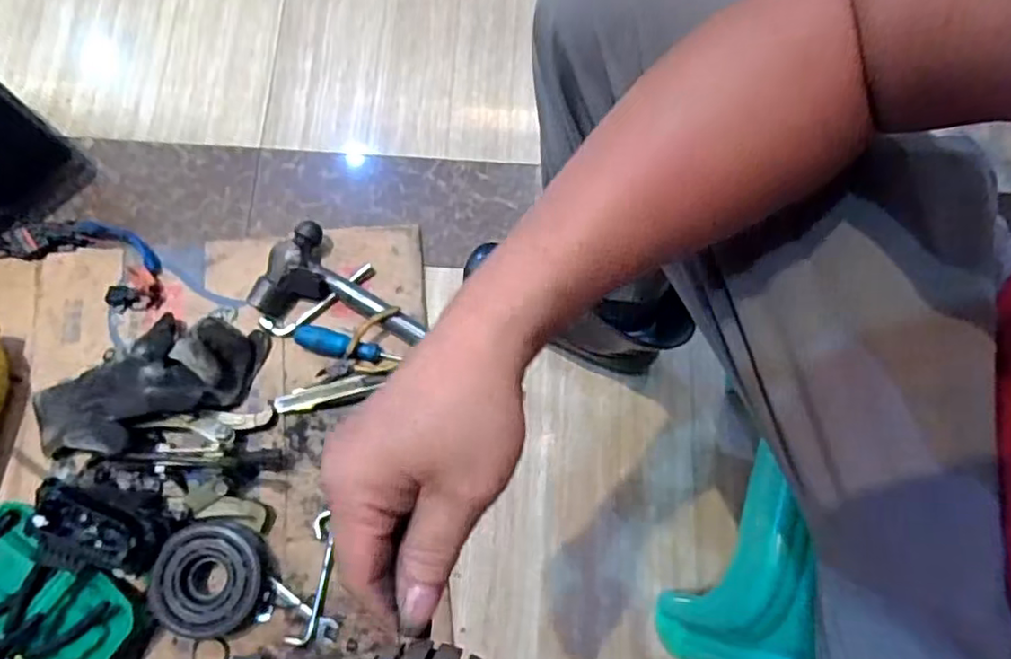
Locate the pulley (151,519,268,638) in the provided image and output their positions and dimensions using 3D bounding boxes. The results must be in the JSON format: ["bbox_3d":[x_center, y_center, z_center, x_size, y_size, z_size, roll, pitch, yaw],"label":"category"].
[{"bbox_3d":[-0.311,0.263,0.684,0.106,0.036,0.110,11,78,-6],"label":"pulley"}]

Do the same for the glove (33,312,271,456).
[{"bbox_3d":[-0.401,0.060,0.720,0.260,0.057,0.129,-29,78,-7],"label":"glove"}]

